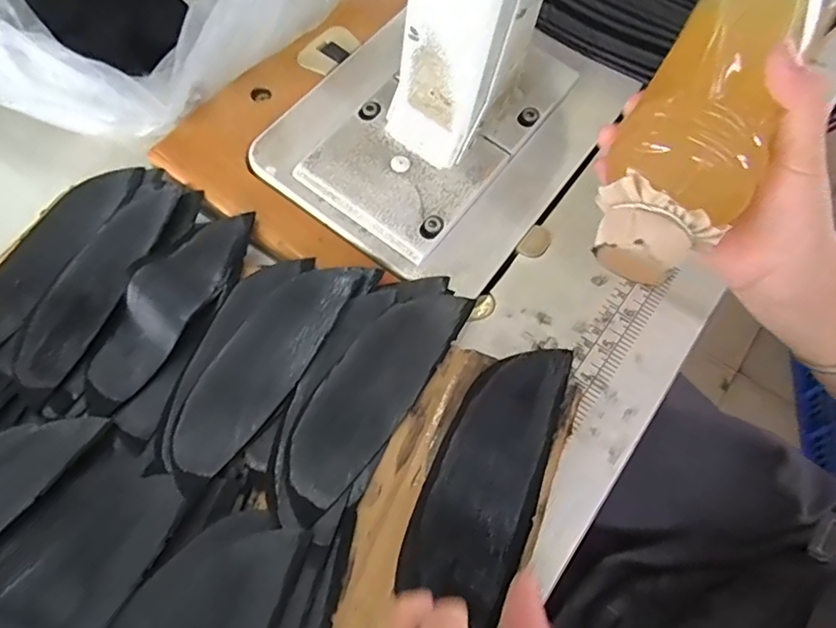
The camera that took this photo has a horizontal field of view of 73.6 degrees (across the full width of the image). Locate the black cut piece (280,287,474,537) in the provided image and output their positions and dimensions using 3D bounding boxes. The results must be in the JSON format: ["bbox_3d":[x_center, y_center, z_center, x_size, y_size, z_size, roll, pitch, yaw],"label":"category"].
[{"bbox_3d":[-0.025,0.040,0.305,0.046,0.006,0.143,31,67,17],"label":"black cut piece"}]

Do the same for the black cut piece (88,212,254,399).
[{"bbox_3d":[-0.143,-0.011,0.323,0.041,0.012,0.123,25,66,14],"label":"black cut piece"}]

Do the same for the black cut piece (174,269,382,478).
[{"bbox_3d":[-0.083,0.020,0.312,0.046,0.006,0.141,30,67,16],"label":"black cut piece"}]

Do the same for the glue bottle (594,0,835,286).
[{"bbox_3d":[0.151,-0.115,0.269,0.062,0.053,0.213,28,84,15],"label":"glue bottle"}]

